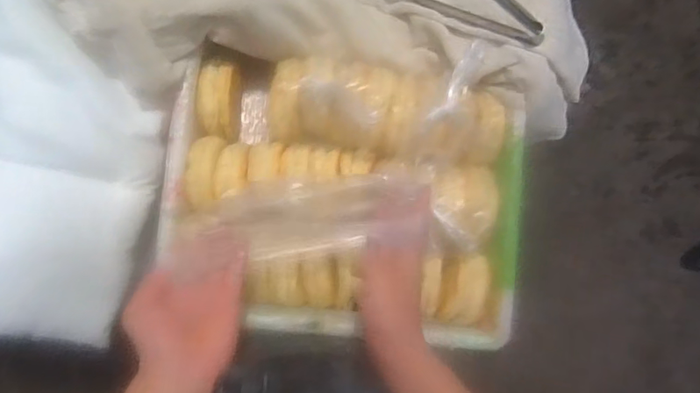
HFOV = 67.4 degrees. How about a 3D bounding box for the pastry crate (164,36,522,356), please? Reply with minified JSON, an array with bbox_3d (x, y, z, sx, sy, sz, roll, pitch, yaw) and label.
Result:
[{"bbox_3d":[-0.007,-0.001,0.655,0.414,0.119,0.323,8,86,-4],"label":"pastry crate"}]

